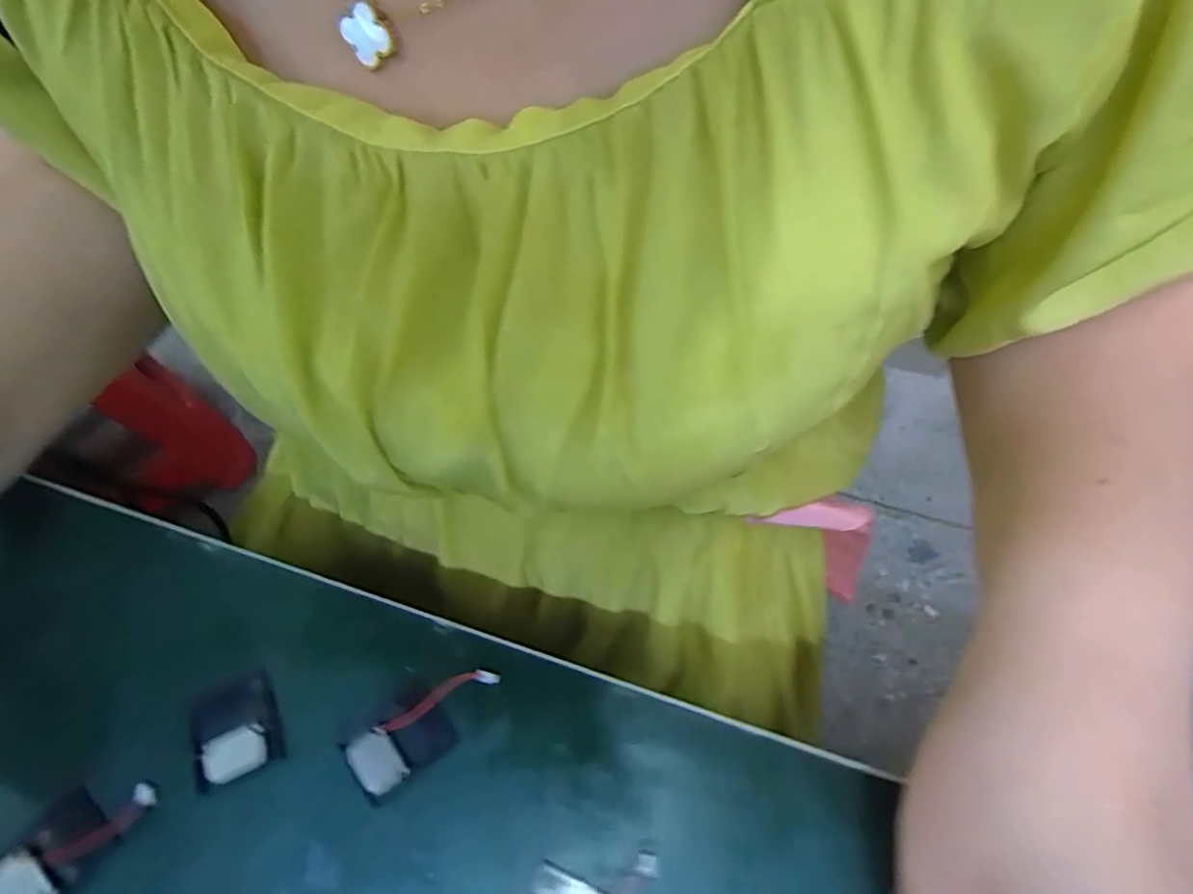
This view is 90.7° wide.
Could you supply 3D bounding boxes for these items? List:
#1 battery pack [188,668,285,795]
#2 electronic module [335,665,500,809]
[{"bbox_3d":[-0.120,0.092,0.193,0.027,0.004,0.030,-22,63,-12],"label":"battery pack"},{"bbox_3d":[-0.056,0.092,0.193,0.051,0.006,0.021,-30,65,-16],"label":"electronic module"}]

